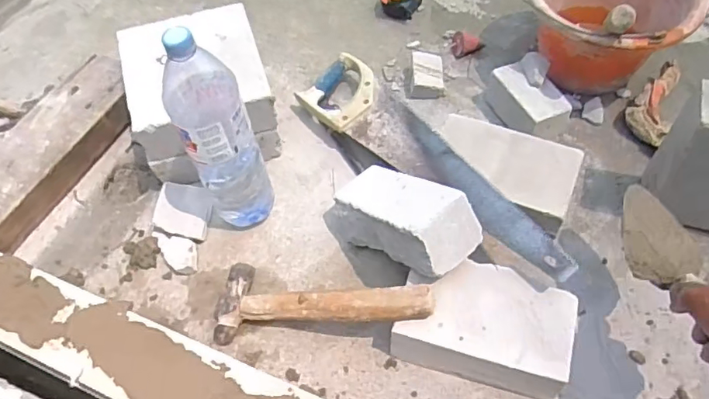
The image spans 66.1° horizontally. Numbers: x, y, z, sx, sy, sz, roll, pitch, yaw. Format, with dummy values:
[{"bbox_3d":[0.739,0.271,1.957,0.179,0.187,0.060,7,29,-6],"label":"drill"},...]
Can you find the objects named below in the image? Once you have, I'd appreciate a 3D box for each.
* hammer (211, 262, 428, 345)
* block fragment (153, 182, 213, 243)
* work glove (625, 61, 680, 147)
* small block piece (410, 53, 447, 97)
[{"bbox_3d":[-0.042,0.127,0.676,0.283,0.030,0.101,-5,56,23],"label":"hammer"},{"bbox_3d":[-0.256,0.020,0.817,0.077,0.039,0.076,7,59,9],"label":"block fragment"},{"bbox_3d":[0.476,-0.152,0.864,0.069,0.039,0.164,22,62,17],"label":"work glove"},{"bbox_3d":[0.122,-0.219,0.933,0.063,0.042,0.098,0,58,5],"label":"small block piece"}]

